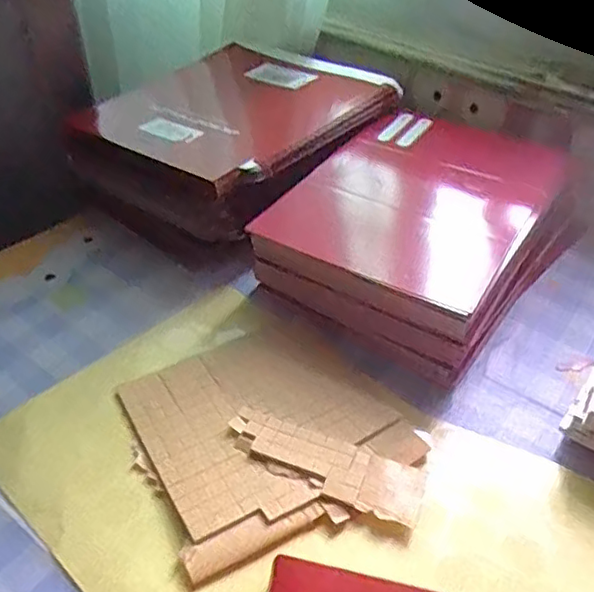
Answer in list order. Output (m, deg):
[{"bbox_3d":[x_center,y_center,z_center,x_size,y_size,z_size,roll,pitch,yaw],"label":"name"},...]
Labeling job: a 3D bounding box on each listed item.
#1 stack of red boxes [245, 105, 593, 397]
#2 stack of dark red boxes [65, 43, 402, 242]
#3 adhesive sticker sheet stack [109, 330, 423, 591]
[{"bbox_3d":[0.112,-0.064,0.534,0.194,0.072,0.300,28,47,29],"label":"stack of red boxes"},{"bbox_3d":[-0.061,-0.172,0.637,0.261,0.090,0.267,29,47,29],"label":"stack of dark red boxes"},{"bbox_3d":[-0.018,0.089,0.399,0.156,0.009,0.176,-21,45,-24],"label":"adhesive sticker sheet stack"}]

